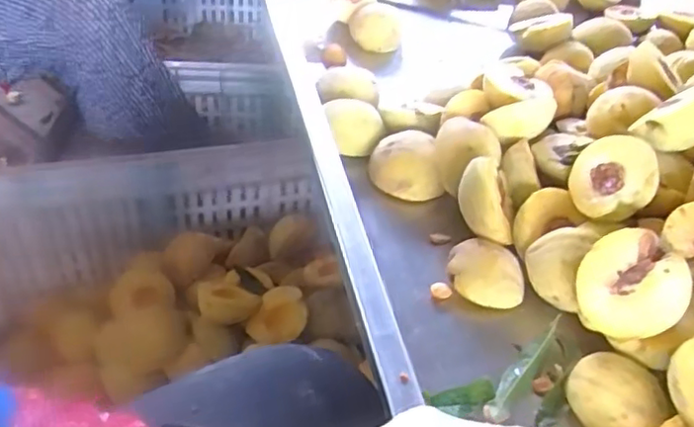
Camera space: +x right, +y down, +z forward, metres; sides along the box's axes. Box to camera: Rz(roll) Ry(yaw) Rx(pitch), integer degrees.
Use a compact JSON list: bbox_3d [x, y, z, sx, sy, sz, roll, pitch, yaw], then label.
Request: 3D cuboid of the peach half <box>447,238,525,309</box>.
[{"bbox_3d":[0.102,0.046,0.474,0.056,0.023,0.049,14,44,7],"label":"peach half"}]

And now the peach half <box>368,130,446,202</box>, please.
[{"bbox_3d":[0.048,-0.039,0.541,0.053,0.039,0.051,-11,47,-18],"label":"peach half"}]

